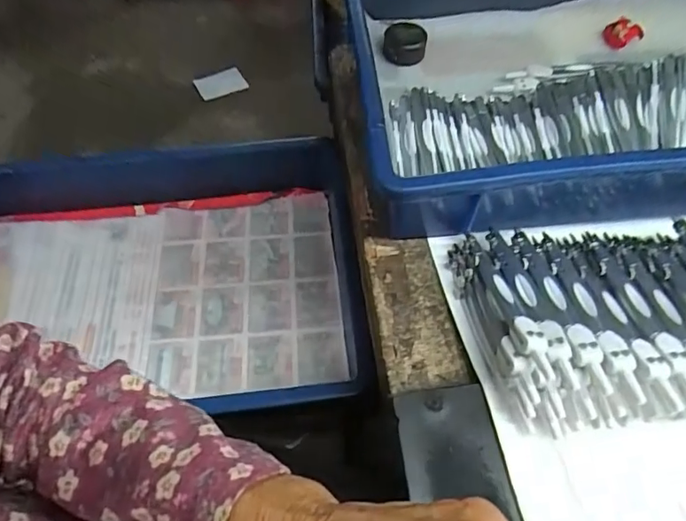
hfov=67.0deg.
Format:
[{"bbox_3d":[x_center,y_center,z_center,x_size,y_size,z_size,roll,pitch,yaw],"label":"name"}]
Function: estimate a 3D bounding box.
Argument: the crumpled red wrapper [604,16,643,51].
[{"bbox_3d":[0.259,-0.211,0.480,0.042,0.024,0.007,-20,22,-4],"label":"crumpled red wrapper"}]

